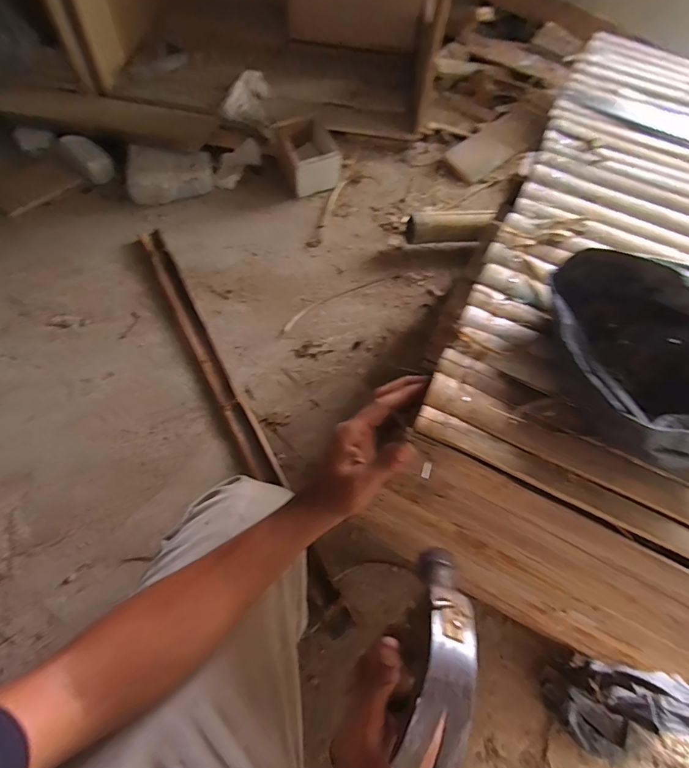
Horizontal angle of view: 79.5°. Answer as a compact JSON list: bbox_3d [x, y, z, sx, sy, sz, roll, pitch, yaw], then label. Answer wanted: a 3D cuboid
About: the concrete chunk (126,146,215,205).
[{"bbox_3d":[-0.445,-0.534,1.067,0.203,0.074,0.143,-6,64,-7],"label":"concrete chunk"}]

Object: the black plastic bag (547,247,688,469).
[{"bbox_3d":[0.244,-0.030,0.319,0.147,0.085,0.183,-8,64,-8],"label":"black plastic bag"}]

